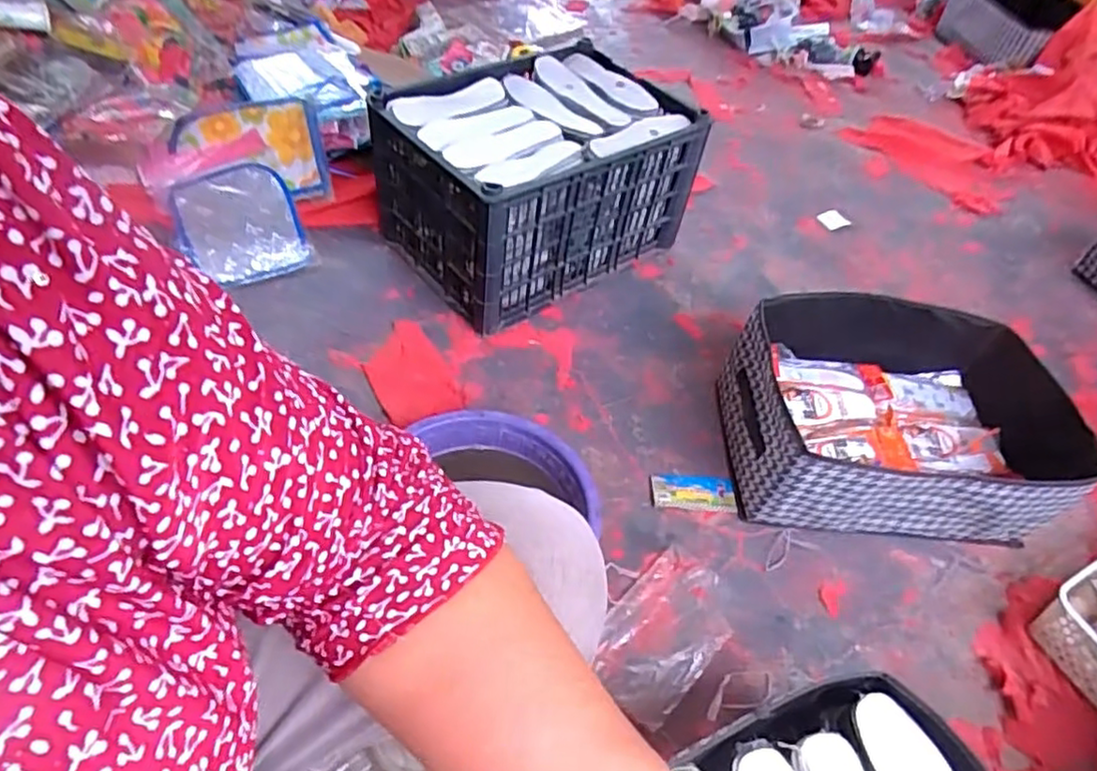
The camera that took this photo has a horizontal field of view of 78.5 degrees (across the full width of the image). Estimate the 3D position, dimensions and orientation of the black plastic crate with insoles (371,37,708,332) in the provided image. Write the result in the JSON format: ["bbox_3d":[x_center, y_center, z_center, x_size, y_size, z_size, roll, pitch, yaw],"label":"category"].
[{"bbox_3d":[-0.027,-0.383,1.238,0.467,0.270,0.373,-29,57,-28],"label":"black plastic crate with insoles"}]

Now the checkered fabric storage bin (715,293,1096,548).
[{"bbox_3d":[0.515,0.053,0.998,0.470,0.183,0.326,3,49,-5],"label":"checkered fabric storage bin"}]

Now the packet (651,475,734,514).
[{"bbox_3d":[0.211,0.157,0.984,0.124,0.006,0.059,4,48,-3],"label":"packet"}]

